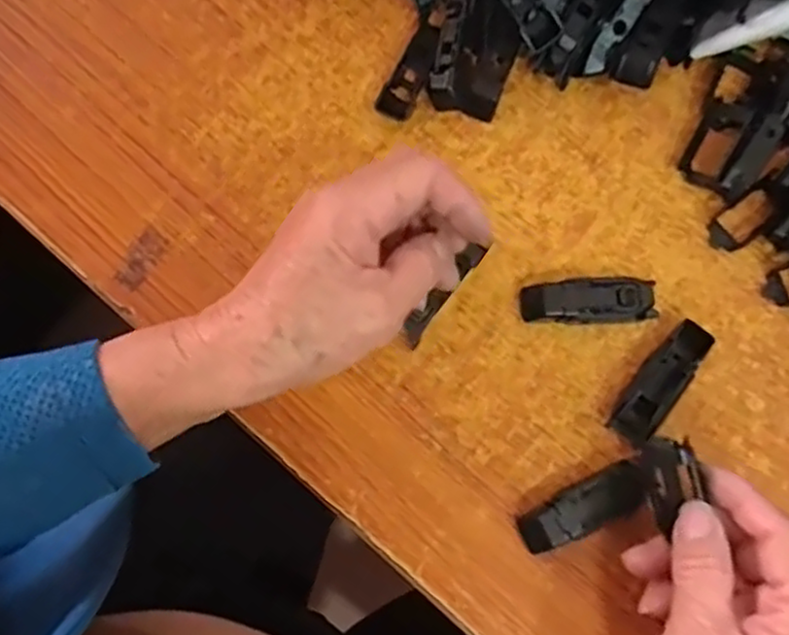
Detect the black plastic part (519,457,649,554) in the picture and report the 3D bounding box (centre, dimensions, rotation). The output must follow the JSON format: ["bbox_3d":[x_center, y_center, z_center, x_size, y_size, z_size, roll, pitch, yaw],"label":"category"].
[{"bbox_3d":[0.090,0.091,0.342,0.062,0.017,0.022,-27,81,-5],"label":"black plastic part"}]

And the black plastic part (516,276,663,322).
[{"bbox_3d":[0.099,-0.008,0.361,0.067,0.016,0.022,-1,79,-1],"label":"black plastic part"}]

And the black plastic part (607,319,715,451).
[{"bbox_3d":[0.132,0.032,0.355,0.020,0.014,0.065,37,81,6],"label":"black plastic part"}]

